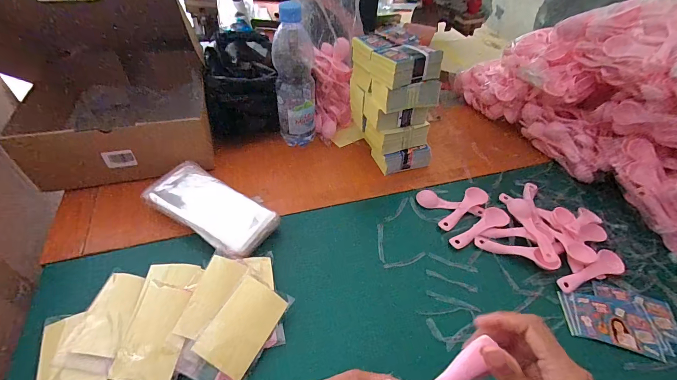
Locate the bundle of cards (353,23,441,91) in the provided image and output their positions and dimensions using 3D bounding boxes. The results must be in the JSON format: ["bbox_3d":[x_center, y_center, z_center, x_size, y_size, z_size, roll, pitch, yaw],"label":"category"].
[{"bbox_3d":[0.094,-0.217,0.525,0.096,0.049,0.131,-15,49,-19],"label":"bundle of cards"}]

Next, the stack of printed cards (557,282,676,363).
[{"bbox_3d":[0.364,0.164,0.416,0.136,0.013,0.095,15,46,9],"label":"stack of printed cards"}]

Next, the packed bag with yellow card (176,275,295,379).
[{"bbox_3d":[-0.110,0.156,0.354,0.066,0.007,0.118,34,59,1],"label":"packed bag with yellow card"}]

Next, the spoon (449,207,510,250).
[{"bbox_3d":[0.224,0.061,0.508,0.117,0.010,0.036,-24,52,-26],"label":"spoon"}]

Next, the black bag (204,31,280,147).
[{"bbox_3d":[-0.191,-0.217,0.646,0.123,0.115,0.269,-7,48,-10],"label":"black bag"}]

